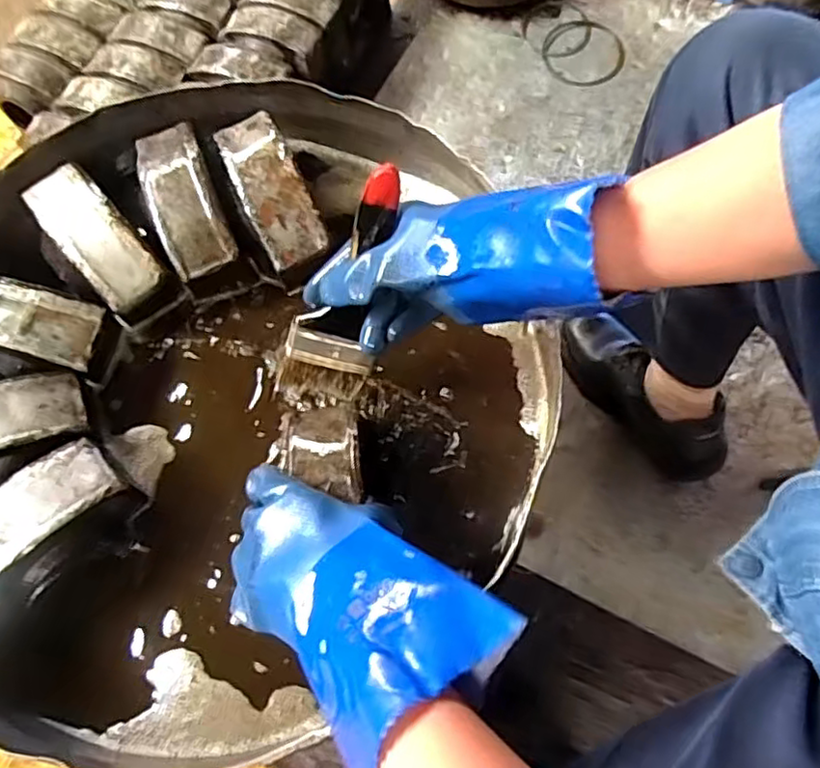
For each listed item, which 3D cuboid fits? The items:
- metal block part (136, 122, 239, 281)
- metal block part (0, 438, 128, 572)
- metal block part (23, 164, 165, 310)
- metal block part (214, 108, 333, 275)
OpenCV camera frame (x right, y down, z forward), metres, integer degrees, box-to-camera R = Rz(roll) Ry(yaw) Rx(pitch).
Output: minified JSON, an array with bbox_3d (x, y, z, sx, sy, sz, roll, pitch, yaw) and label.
[{"bbox_3d":[-0.213,-0.177,0.603,0.060,0.033,0.160,-21,69,-6],"label":"metal block part"},{"bbox_3d":[-0.306,0.109,0.498,0.158,0.025,0.060,-39,72,-12],"label":"metal block part"},{"bbox_3d":[-0.295,-0.141,0.597,0.059,0.036,0.159,-40,72,-12],"label":"metal block part"},{"bbox_3d":[-0.130,-0.183,0.595,0.057,0.035,0.157,-24,70,-7],"label":"metal block part"}]

